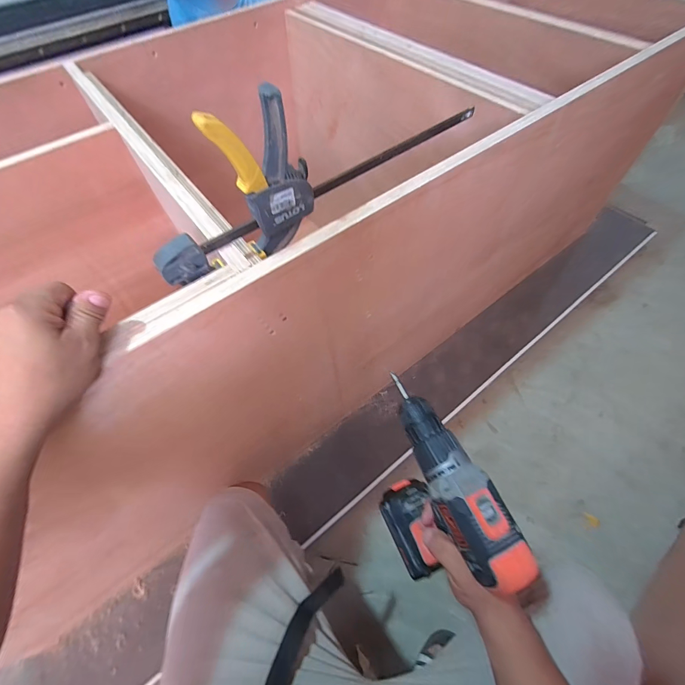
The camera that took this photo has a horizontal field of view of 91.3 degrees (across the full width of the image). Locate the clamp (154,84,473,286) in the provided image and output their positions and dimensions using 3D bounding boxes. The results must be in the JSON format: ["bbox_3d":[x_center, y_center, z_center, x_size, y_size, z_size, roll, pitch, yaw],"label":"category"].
[{"bbox_3d":[-0.005,-0.206,0.364,0.435,0.145,0.035,-34,63,-17],"label":"clamp"}]

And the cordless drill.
[{"bbox_3d":[0.097,0.179,0.400,0.087,0.200,0.195,-21,60,-10],"label":"cordless drill"}]

